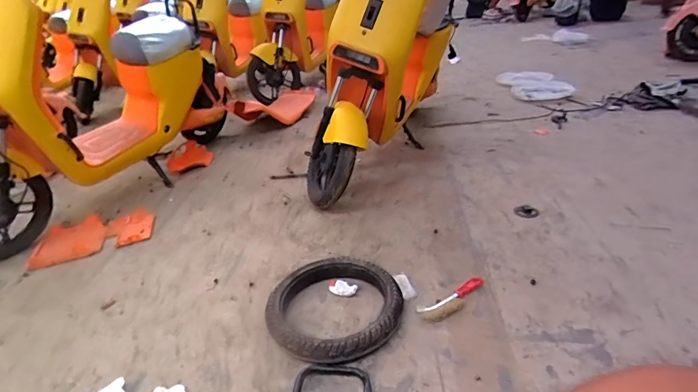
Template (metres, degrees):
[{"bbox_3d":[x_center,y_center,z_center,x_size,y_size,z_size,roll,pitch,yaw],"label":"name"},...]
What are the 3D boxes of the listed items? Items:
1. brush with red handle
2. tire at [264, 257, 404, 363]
[{"bbox_3d":[0.292,0.281,1.140,0.221,0.021,0.062,-20,33,-26],"label":"brush with red handle"},{"bbox_3d":[-0.034,0.301,1.115,0.329,0.076,0.340,-3,29,2],"label":"tire"}]

